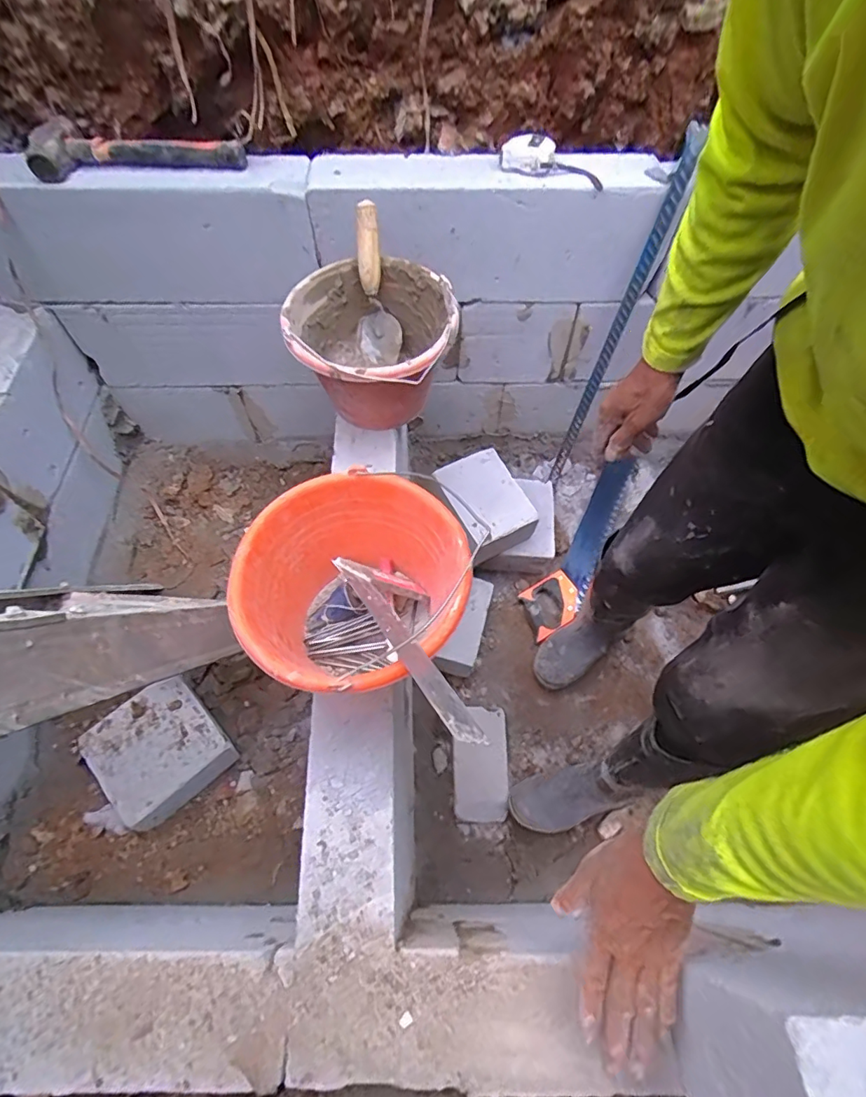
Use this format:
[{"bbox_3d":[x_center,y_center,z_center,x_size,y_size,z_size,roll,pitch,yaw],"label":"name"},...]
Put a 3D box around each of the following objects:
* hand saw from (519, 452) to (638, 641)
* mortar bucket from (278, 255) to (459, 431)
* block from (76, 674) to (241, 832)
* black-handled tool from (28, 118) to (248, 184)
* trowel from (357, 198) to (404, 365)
[{"bbox_3d":[0.361,-0.024,1.219,0.117,0.037,0.546,27,64,13],"label":"hand saw"},{"bbox_3d":[-0.088,-0.293,0.756,0.226,0.153,0.237,0,62,-1],"label":"mortar bucket"},{"bbox_3d":[-0.494,0.377,0.940,0.200,0.107,0.180,-41,69,-20],"label":"block"},{"bbox_3d":[-0.458,-0.593,0.762,0.307,0.030,0.118,10,62,5],"label":"black-handled tool"},{"bbox_3d":[-0.088,-0.394,0.769,0.052,0.230,0.066,-26,46,-24],"label":"trowel"}]

